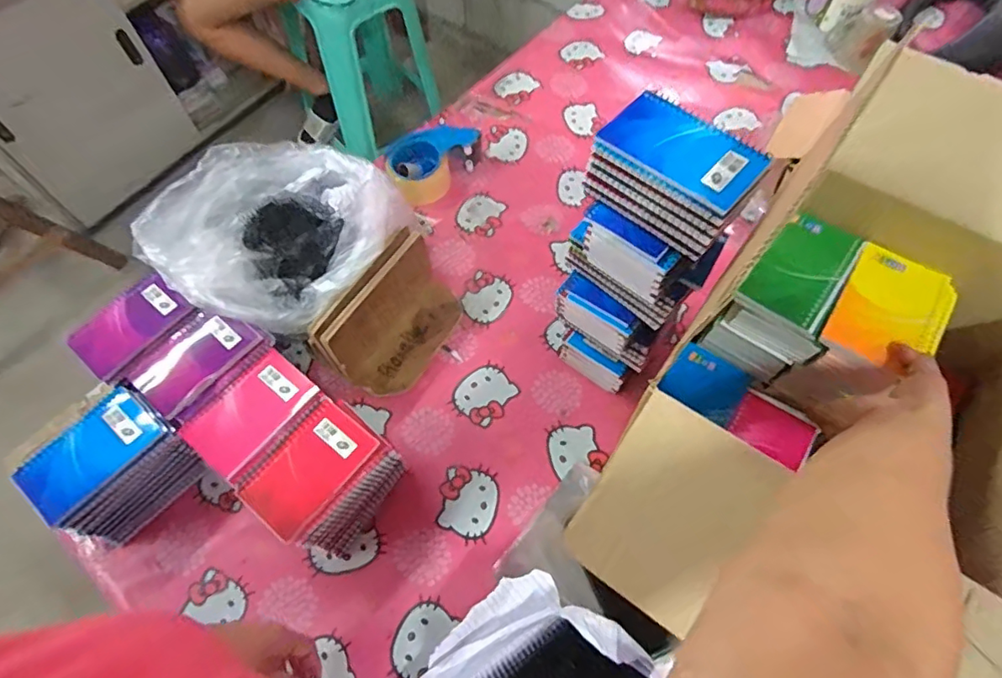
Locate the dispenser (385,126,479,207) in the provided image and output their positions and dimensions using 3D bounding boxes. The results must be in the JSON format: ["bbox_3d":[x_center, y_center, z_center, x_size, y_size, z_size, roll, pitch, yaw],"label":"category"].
[{"bbox_3d":[-0.115,-0.293,0.898,0.137,0.070,0.089,-42,71,-18],"label":"dispenser"}]

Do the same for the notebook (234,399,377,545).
[{"bbox_3d":[-0.203,0.137,0.582,0.081,0.006,0.131,36,69,16],"label":"notebook"}]

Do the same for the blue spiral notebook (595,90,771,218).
[{"bbox_3d":[0.158,-0.167,0.479,0.133,0.010,0.087,38,70,16],"label":"blue spiral notebook"}]

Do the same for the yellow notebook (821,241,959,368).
[{"bbox_3d":[0.371,-0.027,0.519,0.088,0.006,0.119,29,73,22],"label":"yellow notebook"}]

